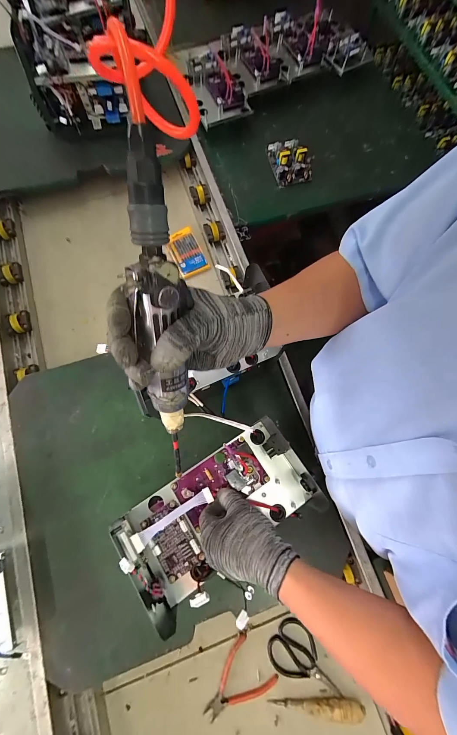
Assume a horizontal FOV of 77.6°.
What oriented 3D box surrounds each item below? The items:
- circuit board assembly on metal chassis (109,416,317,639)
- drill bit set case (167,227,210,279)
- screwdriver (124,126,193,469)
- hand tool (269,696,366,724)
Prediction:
[{"bbox_3d":[-0.011,0.213,0.431,0.270,0.097,0.146,-33,77,-10],"label":"circuit board assembly on metal chassis"},{"bbox_3d":[-0.119,-0.327,0.814,0.081,0.025,0.141,-23,76,-9],"label":"drill bit set case"},{"bbox_3d":[-0.056,-0.024,0.257,0.037,0.295,0.034,0,32,-1],"label":"screwdriver"},{"bbox_3d":[0.173,0.663,0.551,0.174,0.030,0.028,0,74,-3],"label":"hand tool"}]

